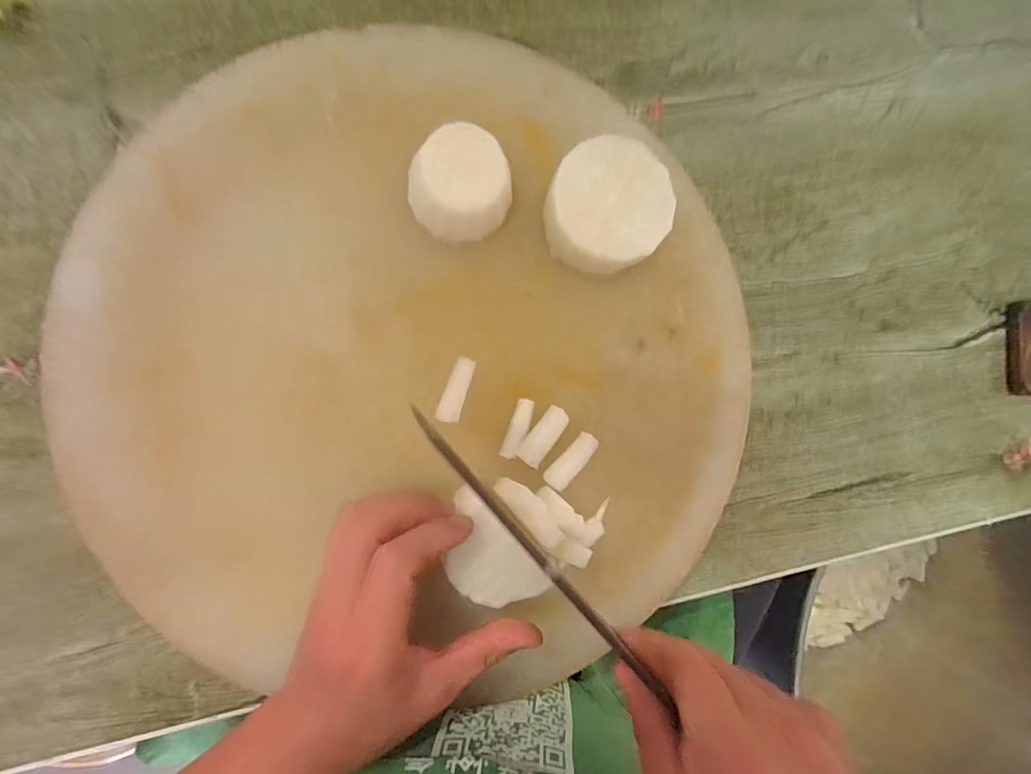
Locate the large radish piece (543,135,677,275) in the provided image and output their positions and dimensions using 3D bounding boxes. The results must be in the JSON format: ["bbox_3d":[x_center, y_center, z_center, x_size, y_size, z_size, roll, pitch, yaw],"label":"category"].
[{"bbox_3d":[0.052,-0.103,0.275,0.069,0.039,0.073,0,90,-9],"label":"large radish piece"}]

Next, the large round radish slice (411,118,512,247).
[{"bbox_3d":[-0.031,-0.111,0.261,0.053,0.040,0.051,0,90,-9],"label":"large round radish slice"}]

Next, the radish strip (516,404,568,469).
[{"bbox_3d":[0.018,0.031,0.285,0.017,0.006,0.039,36,84,-8],"label":"radish strip"}]

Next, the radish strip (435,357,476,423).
[{"bbox_3d":[-0.036,0.002,0.277,0.013,0.012,0.039,18,87,-9],"label":"radish strip"}]

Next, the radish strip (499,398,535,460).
[{"bbox_3d":[0.002,0.026,0.283,0.012,0.005,0.038,21,87,-9],"label":"radish strip"}]

